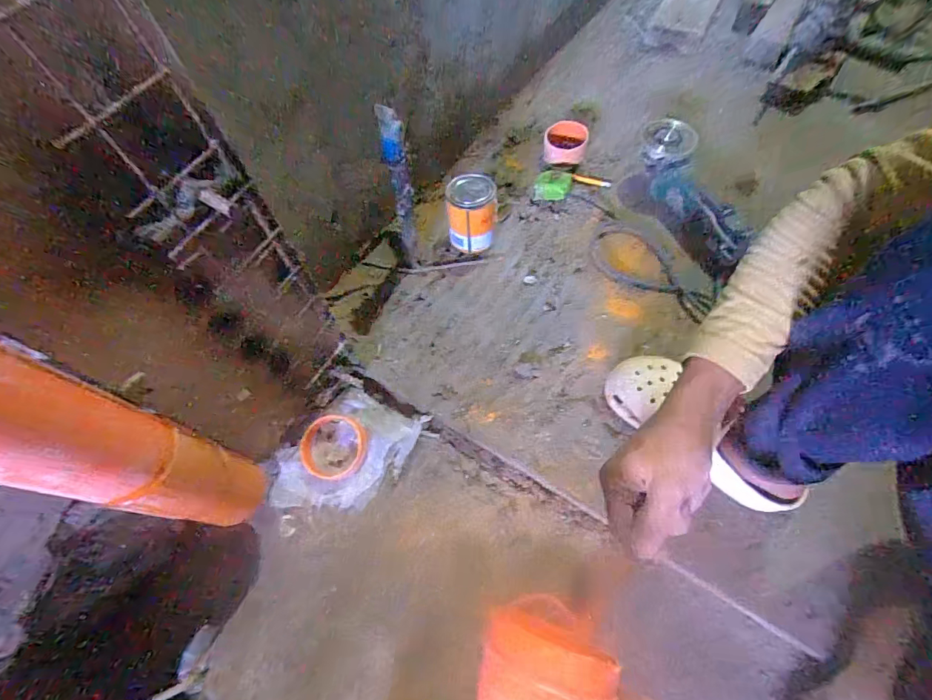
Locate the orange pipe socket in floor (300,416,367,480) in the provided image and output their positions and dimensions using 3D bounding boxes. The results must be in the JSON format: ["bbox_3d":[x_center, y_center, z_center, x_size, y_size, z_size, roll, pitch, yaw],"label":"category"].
[{"bbox_3d":[-0.186,0.134,0.602,0.086,0.021,0.085,-1,64,1],"label":"orange pipe socket in floor"}]

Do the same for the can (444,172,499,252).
[{"bbox_3d":[0.010,-0.218,0.713,0.078,0.111,0.074,-1,64,1],"label":"can"}]

